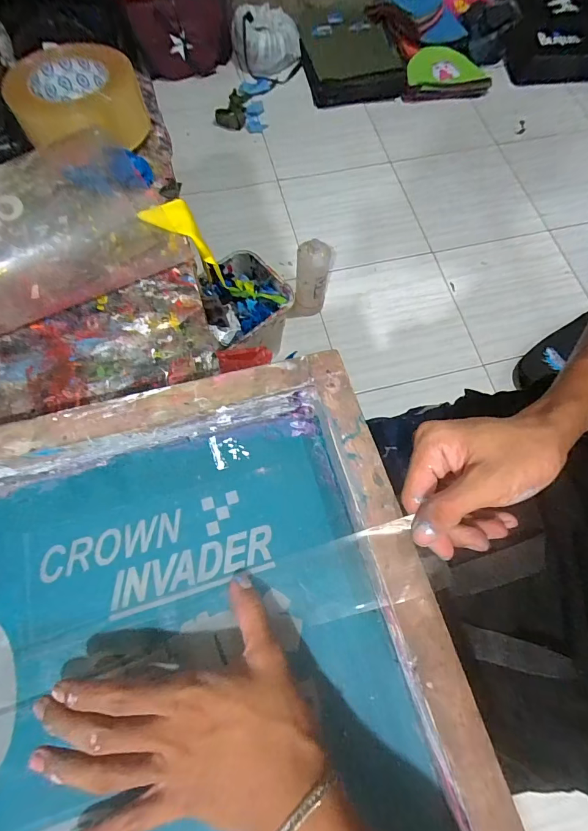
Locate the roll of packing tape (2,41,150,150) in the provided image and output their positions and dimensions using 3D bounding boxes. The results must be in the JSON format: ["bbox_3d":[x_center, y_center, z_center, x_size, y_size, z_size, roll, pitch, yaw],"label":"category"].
[{"bbox_3d":[-0.218,-0.323,0.405,0.107,0.061,0.120,2,70,-1],"label":"roll of packing tape"}]

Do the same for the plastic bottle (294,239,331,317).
[{"bbox_3d":[0.044,-0.350,1.040,0.082,0.225,0.079,8,70,1],"label":"plastic bottle"}]

